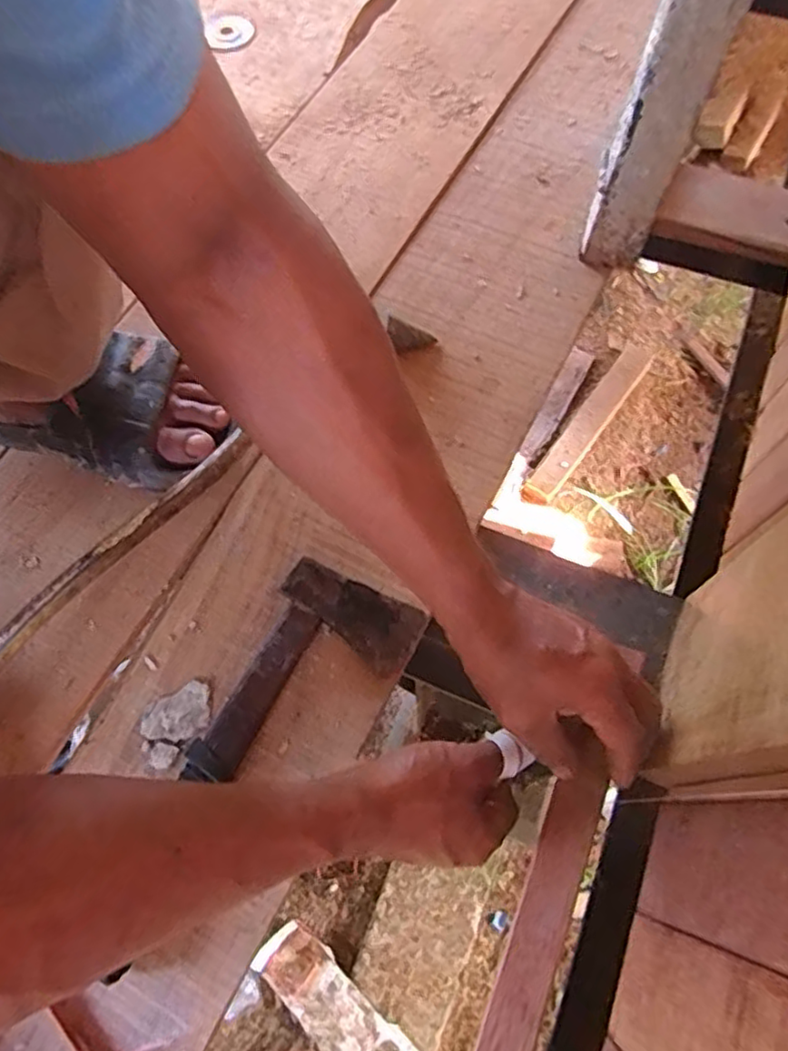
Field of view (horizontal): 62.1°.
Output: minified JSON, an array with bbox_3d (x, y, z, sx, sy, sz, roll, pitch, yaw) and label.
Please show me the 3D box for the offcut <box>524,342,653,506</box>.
[{"bbox_3d":[0.465,-0.251,1.550,0.079,0.055,0.499,34,72,15],"label":"offcut"}]

